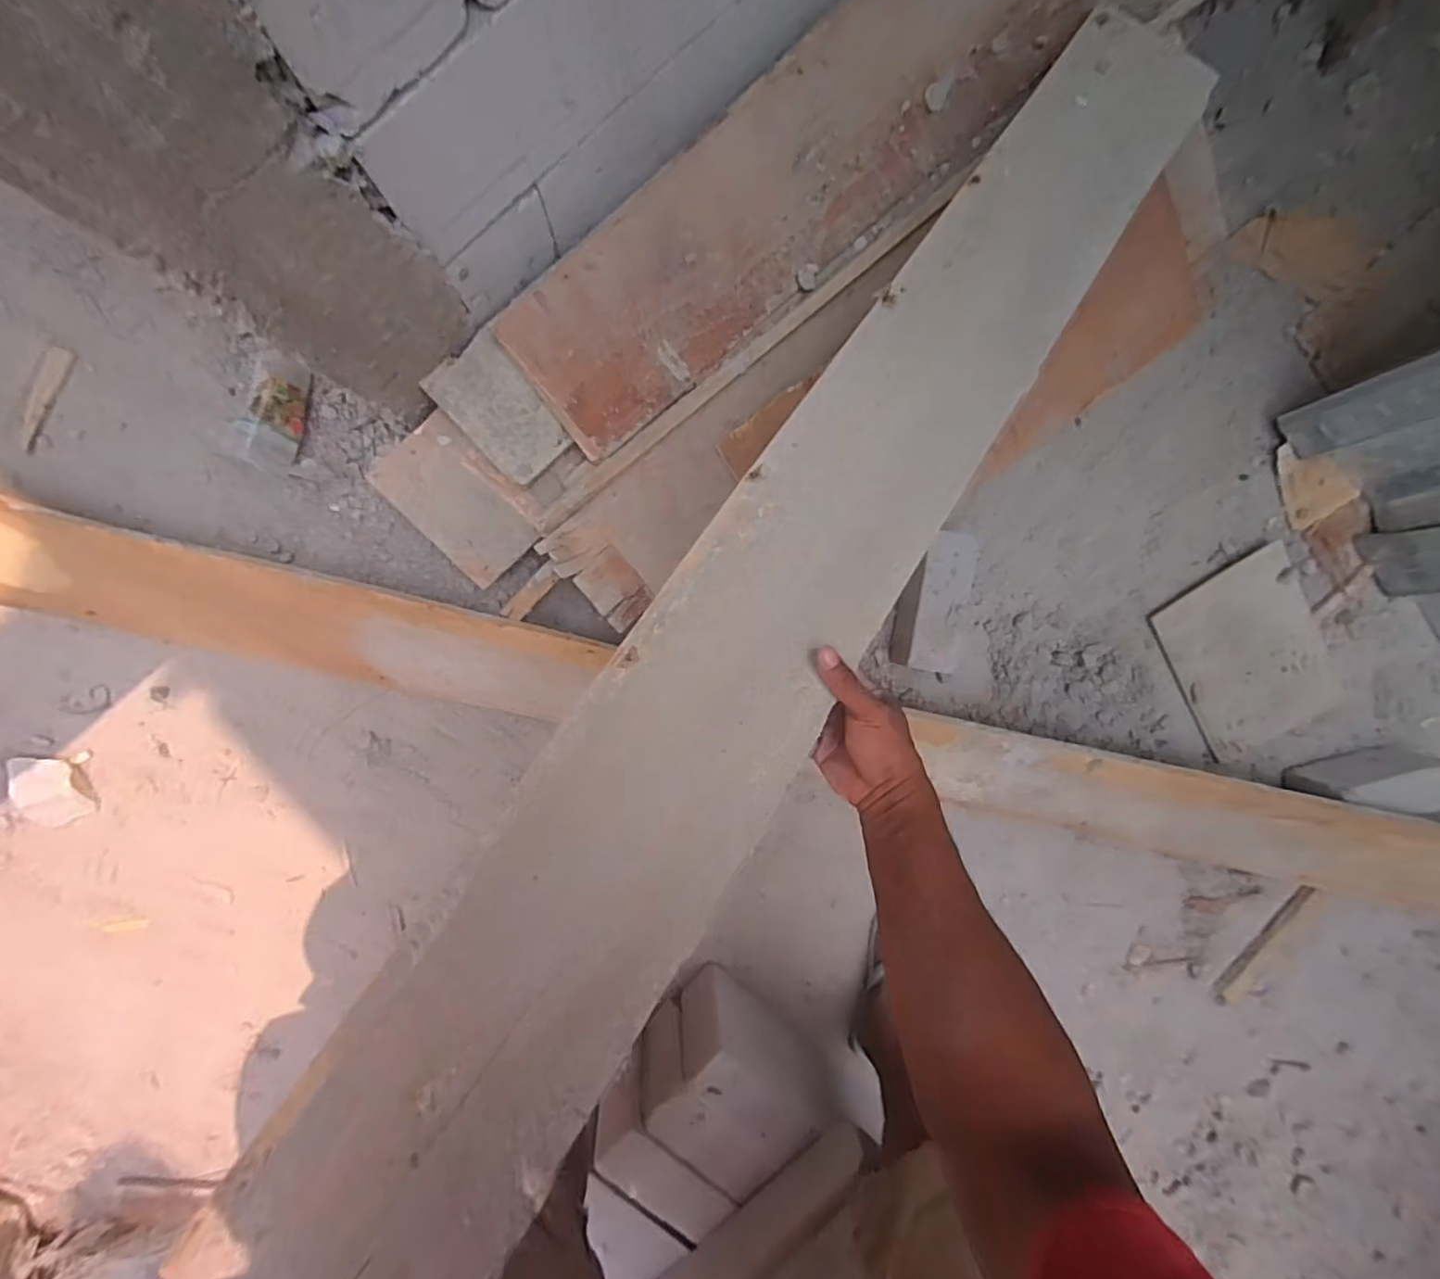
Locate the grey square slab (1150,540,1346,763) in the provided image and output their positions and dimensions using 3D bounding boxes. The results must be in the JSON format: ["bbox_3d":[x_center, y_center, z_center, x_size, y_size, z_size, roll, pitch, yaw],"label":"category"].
[{"bbox_3d":[0.858,0.035,1.020,0.234,0.008,0.297,-30,97,0],"label":"grey square slab"}]

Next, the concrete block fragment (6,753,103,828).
[{"bbox_3d":[-0.935,0.212,0.895,0.095,0.031,0.095,-5,96,-3],"label":"concrete block fragment"}]

